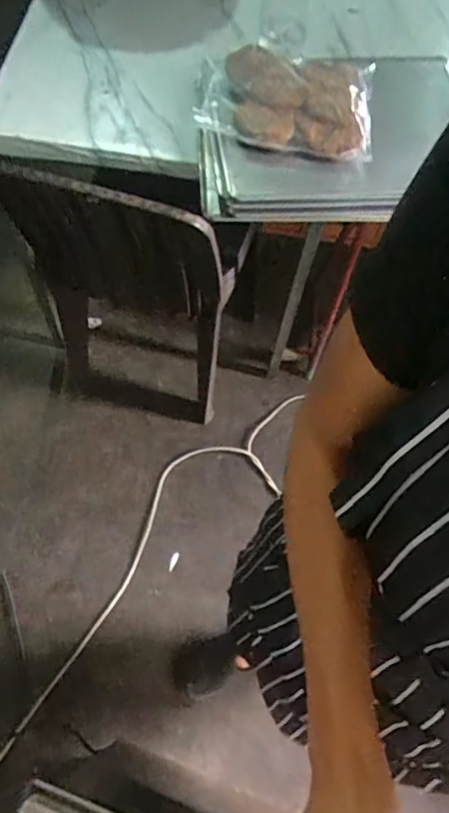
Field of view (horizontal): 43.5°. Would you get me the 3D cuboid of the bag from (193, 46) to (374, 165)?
[{"bbox_3d":[0.105,-0.522,0.954,0.300,0.042,0.265,2,65,-2],"label":"bag"}]

